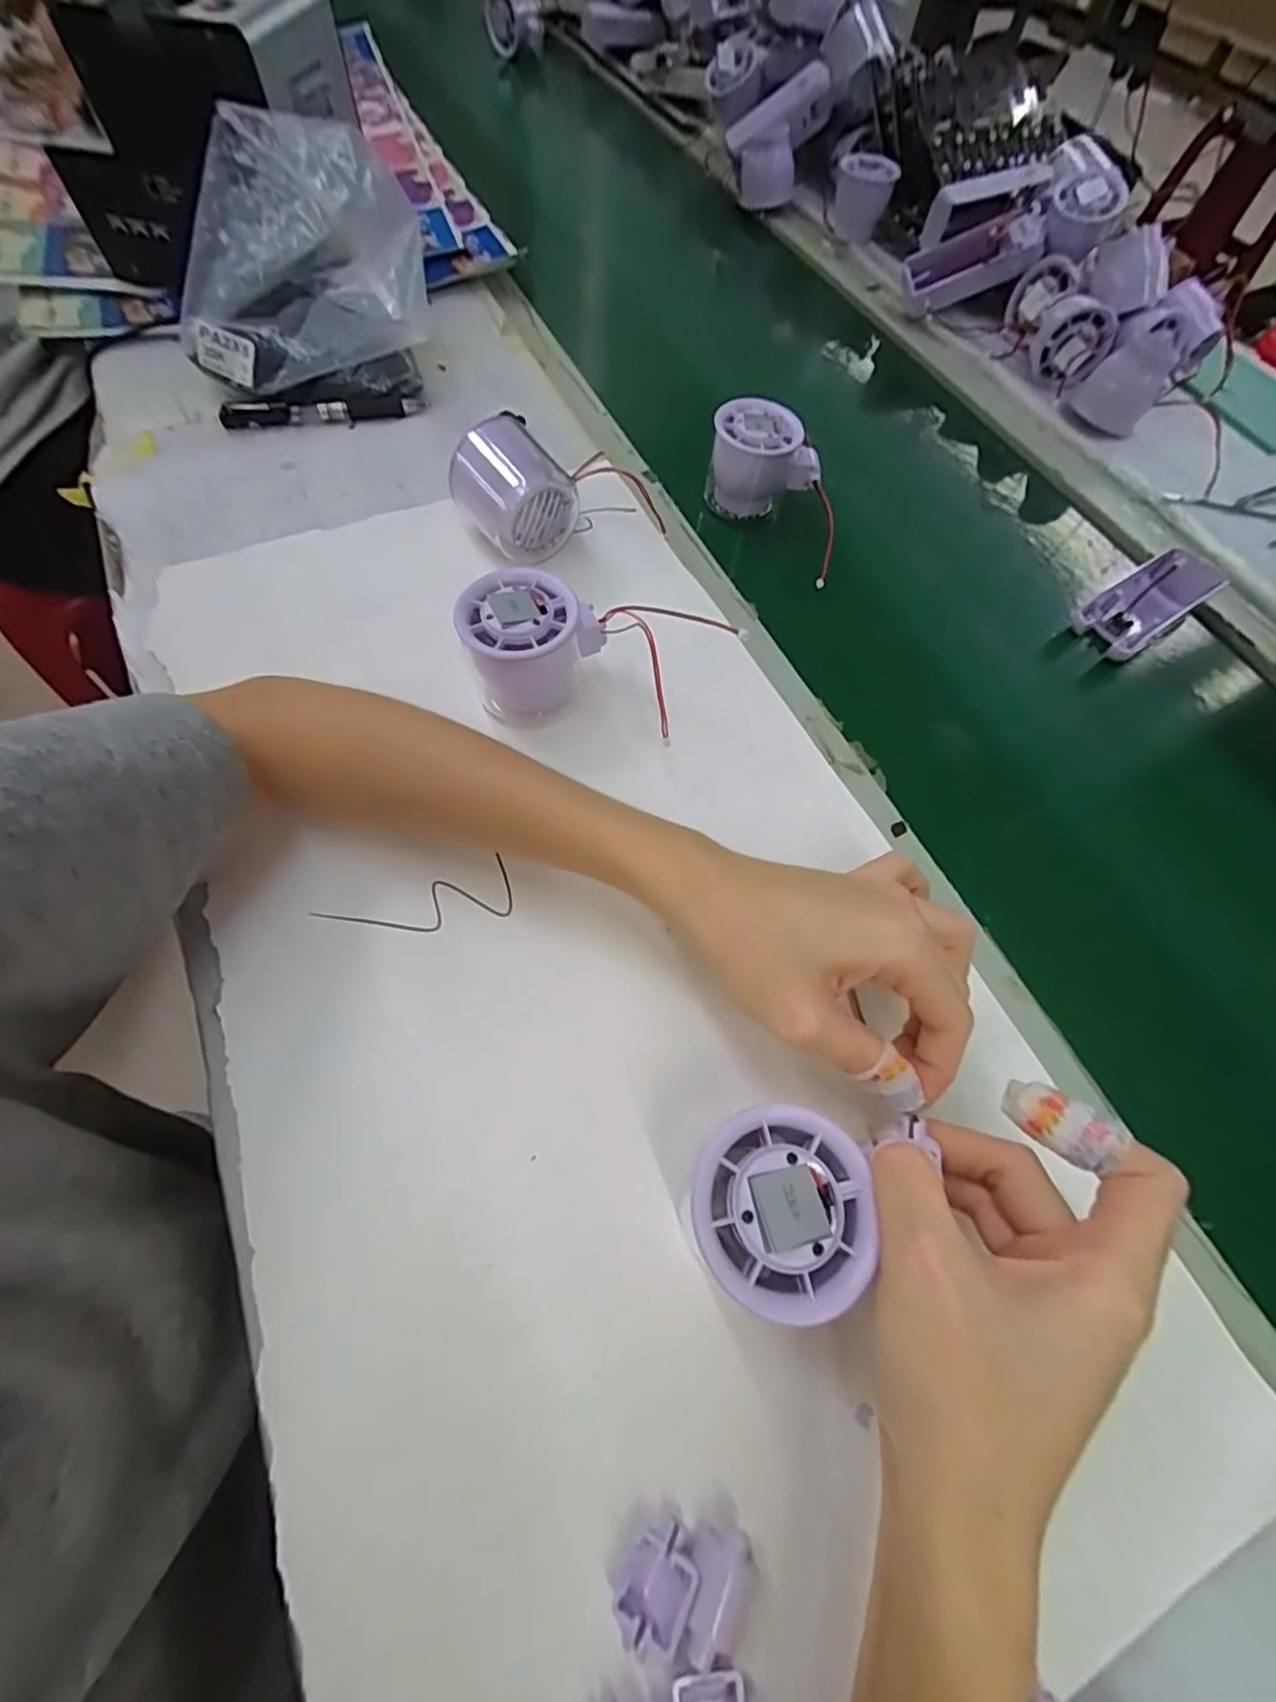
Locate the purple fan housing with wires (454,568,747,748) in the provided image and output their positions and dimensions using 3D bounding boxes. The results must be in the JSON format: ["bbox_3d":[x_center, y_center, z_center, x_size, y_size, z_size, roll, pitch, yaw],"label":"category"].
[{"bbox_3d":[-0.021,-0.097,0.312,0.126,0.054,0.050,7,62,0],"label":"purple fan housing with wires"}]

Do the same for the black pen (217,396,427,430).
[{"bbox_3d":[-0.224,-0.315,0.438,0.137,0.012,0.012,-12,64,-10],"label":"black pen"}]

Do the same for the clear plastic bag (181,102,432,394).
[{"bbox_3d":[-0.229,-0.398,0.417,0.156,0.134,0.045,-12,19,-6],"label":"clear plastic bag"}]

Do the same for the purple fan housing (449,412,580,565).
[{"bbox_3d":[-0.073,-0.215,0.369,0.062,0.060,0.060,42,67,17],"label":"purple fan housing"}]

